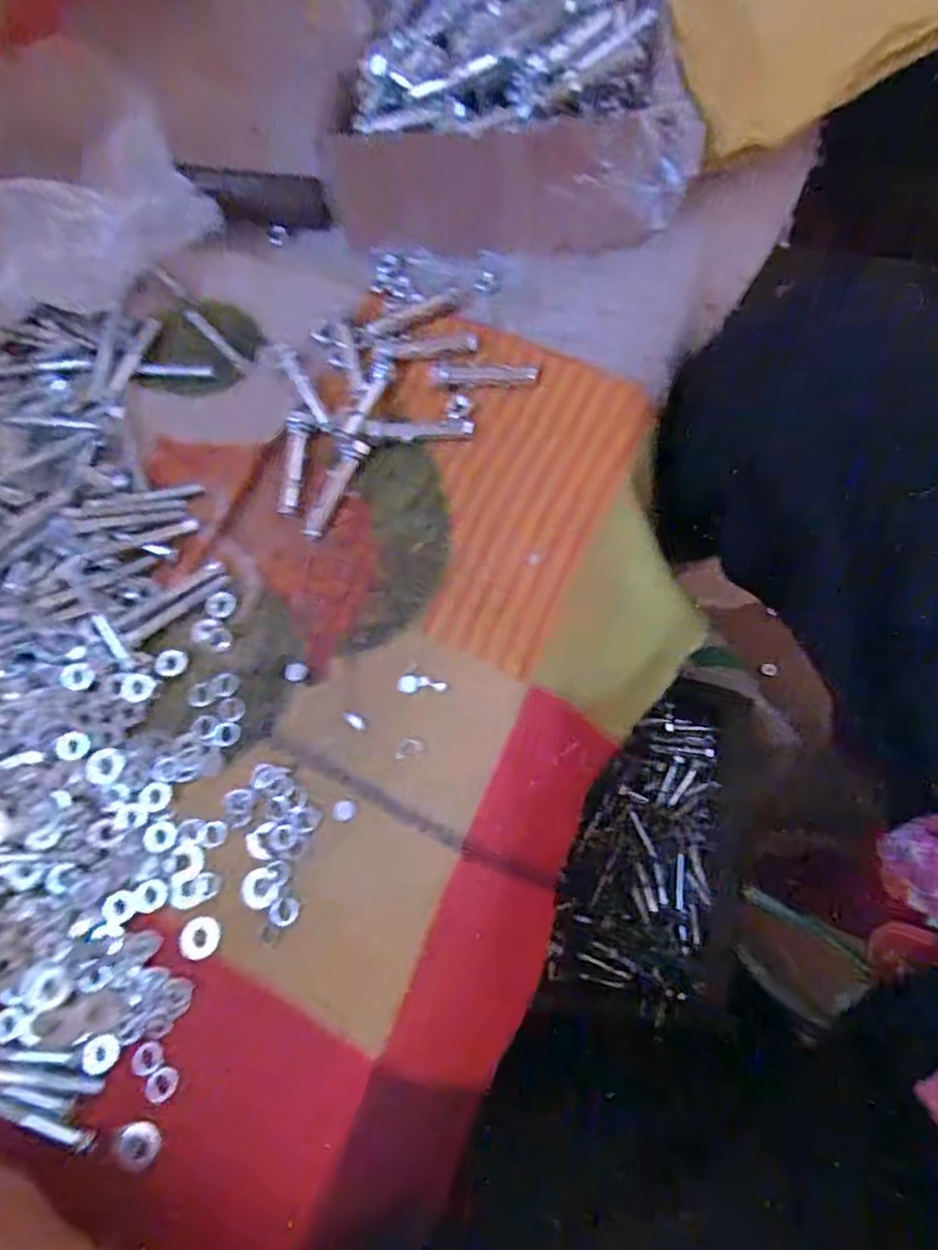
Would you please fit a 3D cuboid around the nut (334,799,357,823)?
[{"bbox_3d":[-0.057,0.085,0.292,0.011,0.004,0.010,0,76,1],"label":"nut"}]

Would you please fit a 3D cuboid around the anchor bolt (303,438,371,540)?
[{"bbox_3d":[-0.070,-0.072,0.334,0.011,0.008,0.057,26,78,8],"label":"anchor bolt"}]

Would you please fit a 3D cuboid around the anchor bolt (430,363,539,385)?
[{"bbox_3d":[0.008,-0.135,0.345,0.056,0.005,0.011,5,76,3],"label":"anchor bolt"}]

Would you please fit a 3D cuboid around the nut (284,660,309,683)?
[{"bbox_3d":[-0.084,0.023,0.312,0.013,0.004,0.010,18,77,6],"label":"nut"}]

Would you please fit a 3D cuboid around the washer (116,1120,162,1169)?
[{"bbox_3d":[-0.136,0.213,0.262,0.017,0.005,0.015,41,80,10],"label":"washer"}]

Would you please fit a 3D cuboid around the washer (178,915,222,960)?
[{"bbox_3d":[-0.120,0.139,0.284,0.018,0.004,0.017,0,76,1],"label":"washer"}]

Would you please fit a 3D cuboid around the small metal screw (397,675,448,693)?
[{"bbox_3d":[-0.022,0.028,0.304,0.023,0.004,0.008,5,76,3],"label":"small metal screw"}]

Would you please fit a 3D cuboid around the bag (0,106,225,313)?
[{"bbox_3d":[-0.196,-0.209,0.344,0.114,0.072,0.031,-37,73,-6],"label":"bag"}]

